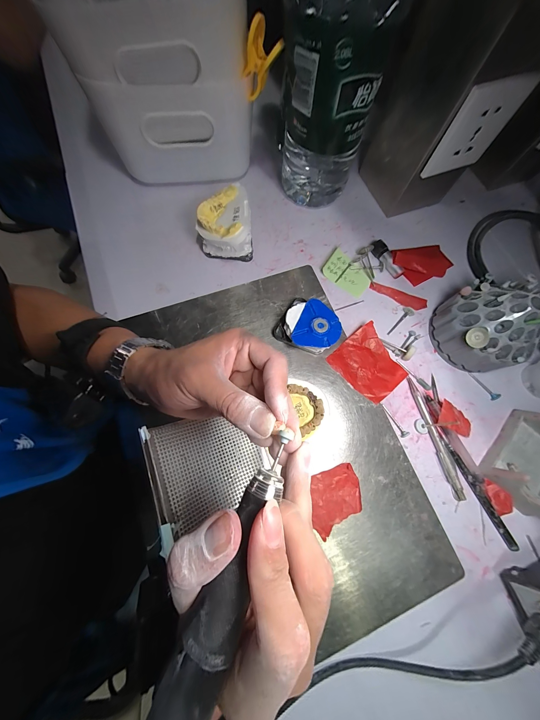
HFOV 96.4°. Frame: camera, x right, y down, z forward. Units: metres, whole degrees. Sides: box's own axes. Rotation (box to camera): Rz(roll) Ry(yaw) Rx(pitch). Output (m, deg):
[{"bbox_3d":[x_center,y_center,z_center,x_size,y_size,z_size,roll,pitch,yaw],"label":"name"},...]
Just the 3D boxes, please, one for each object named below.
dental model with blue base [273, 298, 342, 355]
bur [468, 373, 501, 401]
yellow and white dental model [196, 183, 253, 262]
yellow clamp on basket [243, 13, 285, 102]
[{"bbox_3d":[0.048,-0.039,0.300,0.068,0.031,0.064,1,73,-2],"label":"dental model with blue base"},{"bbox_3d":[0.271,0.033,0.306,0.008,0.008,0.042,-39,79,-12],"label":"bur"},{"bbox_3d":[-0.059,-0.166,0.315,0.070,0.066,0.067,-13,74,-6],"label":"yellow and white dental model"},{"bbox_3d":[-0.007,-0.319,0.259,0.030,0.060,0.033,43,76,10],"label":"yellow clamp on basket"}]

